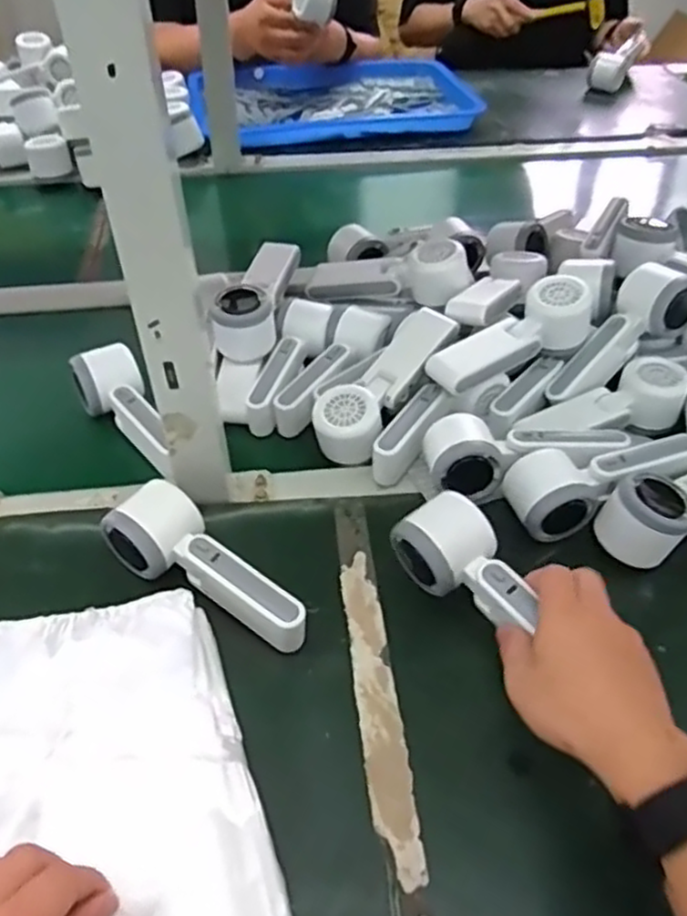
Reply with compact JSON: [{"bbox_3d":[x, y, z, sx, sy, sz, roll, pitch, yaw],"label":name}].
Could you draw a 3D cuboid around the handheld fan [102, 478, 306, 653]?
[{"bbox_3d":[-0.097,0.083,0.514,0.158,0.058,0.056,30,52,27],"label":"handheld fan"}]

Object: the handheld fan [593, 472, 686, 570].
[{"bbox_3d":[0.272,0.030,0.573,0.154,0.057,0.063,-28,51,-25],"label":"handheld fan"}]

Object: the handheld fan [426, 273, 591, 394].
[{"bbox_3d":[0.150,-0.105,0.647,0.164,0.054,0.057,-28,61,-14],"label":"handheld fan"}]

